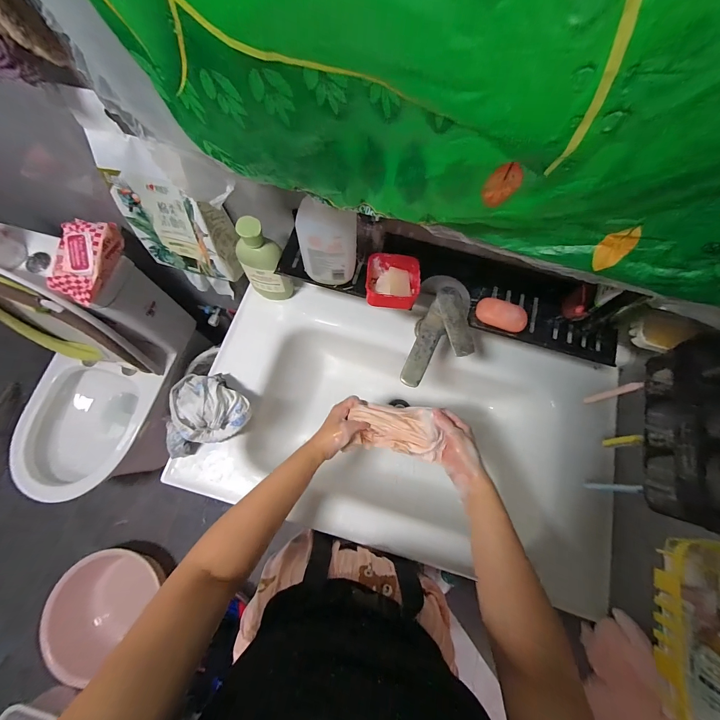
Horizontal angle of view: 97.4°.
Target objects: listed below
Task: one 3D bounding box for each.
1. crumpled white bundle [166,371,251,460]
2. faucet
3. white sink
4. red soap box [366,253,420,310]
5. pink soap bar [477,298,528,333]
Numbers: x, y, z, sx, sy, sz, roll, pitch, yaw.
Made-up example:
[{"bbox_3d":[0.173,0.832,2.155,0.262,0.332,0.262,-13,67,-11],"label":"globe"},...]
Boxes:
[{"bbox_3d":[-0.289,0.088,0.590,0.149,0.085,0.135,-19,74,-7],"label":"crumpled white bundle"},{"bbox_3d":[0.141,-0.046,0.536,0.102,0.059,0.190,13,73,2],"label":"faucet"},{"bbox_3d":[0.092,0.141,0.708,0.800,0.194,0.469,15,73,3],"label":"white sink"},{"bbox_3d":[0.056,-0.135,0.540,0.087,0.033,0.098,4,73,0],"label":"red soap box"},{"bbox_3d":[0.237,-0.075,0.535,0.079,0.031,0.046,28,74,7],"label":"pink soap bar"}]

